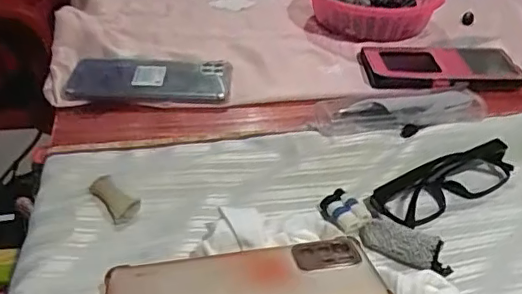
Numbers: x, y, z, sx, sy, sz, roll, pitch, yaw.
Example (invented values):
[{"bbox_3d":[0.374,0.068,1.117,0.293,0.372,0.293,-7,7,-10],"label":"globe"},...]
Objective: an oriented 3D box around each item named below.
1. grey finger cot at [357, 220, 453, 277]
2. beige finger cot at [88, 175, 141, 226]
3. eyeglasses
[{"bbox_3d":[0.102,0.068,0.392,0.063,0.021,0.024,23,41,29],"label":"grey finger cot"},{"bbox_3d":[-0.112,0.039,0.426,0.020,0.005,0.046,-30,59,-35],"label":"beige finger cot"},{"bbox_3d":[0.148,0.028,0.442,0.132,0.022,0.031,-20,40,-26],"label":"eyeglasses"}]

